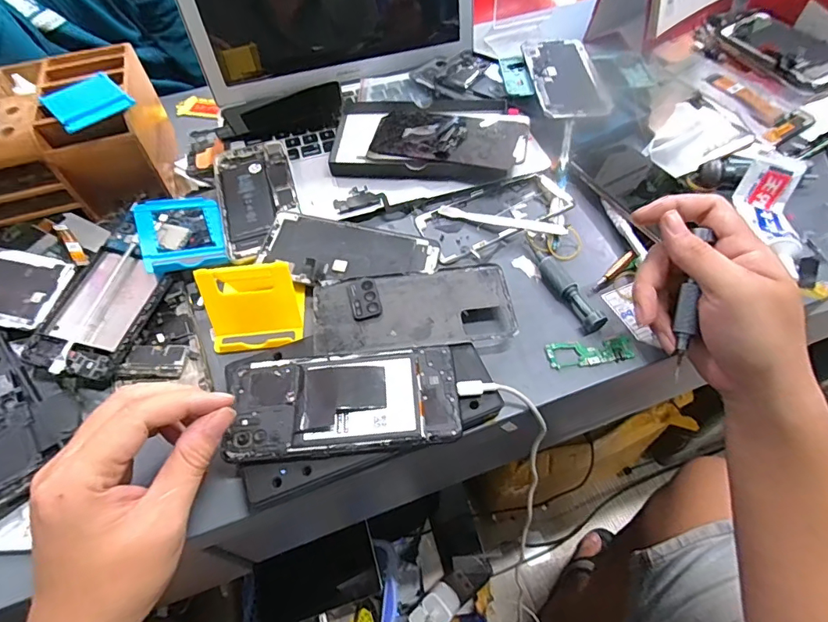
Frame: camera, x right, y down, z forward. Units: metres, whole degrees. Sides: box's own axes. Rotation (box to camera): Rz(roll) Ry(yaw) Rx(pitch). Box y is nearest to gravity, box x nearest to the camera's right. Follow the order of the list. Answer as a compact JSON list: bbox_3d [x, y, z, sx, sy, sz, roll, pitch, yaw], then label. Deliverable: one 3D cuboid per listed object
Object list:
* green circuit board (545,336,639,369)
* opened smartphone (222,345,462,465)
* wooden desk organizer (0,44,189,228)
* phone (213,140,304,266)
[{"bbox_3d":[0.135,0.031,0.354,0.064,0.004,0.020,-6,53,-1],"label":"green circuit board"},{"bbox_3d":[-0.047,0.061,0.320,0.152,0.008,0.072,-6,53,-1],"label":"opened smartphone"},{"bbox_3d":[-0.361,-0.164,0.446,0.214,0.089,0.137,-18,54,-10],"label":"wooden desk organizer"},{"bbox_3d":[-0.153,-0.116,0.454,0.072,0.009,0.149,-16,54,-9],"label":"phone"}]

